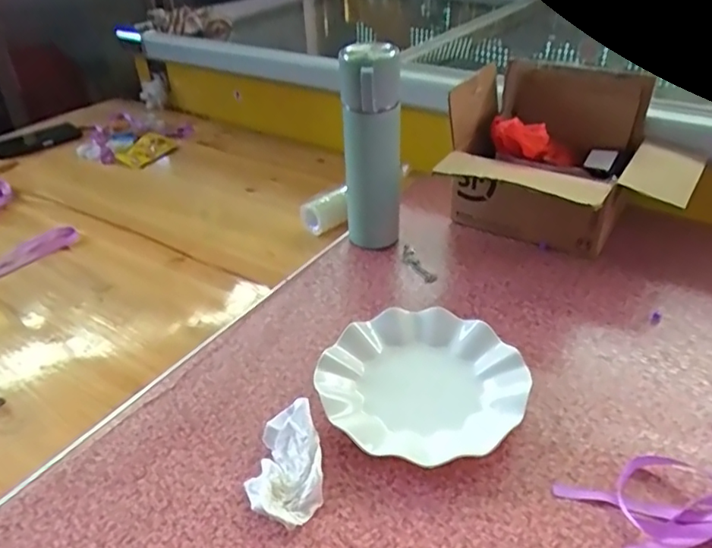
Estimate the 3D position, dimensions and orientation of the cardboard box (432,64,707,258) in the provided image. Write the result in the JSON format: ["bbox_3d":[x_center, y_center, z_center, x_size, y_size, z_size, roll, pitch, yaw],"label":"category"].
[{"bbox_3d":[0.255,-0.125,0.699,0.272,0.185,0.221,16,39,23],"label":"cardboard box"}]

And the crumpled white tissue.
[{"bbox_3d":[-0.059,0.152,0.459,0.058,0.031,0.097,-6,36,-7],"label":"crumpled white tissue"}]

